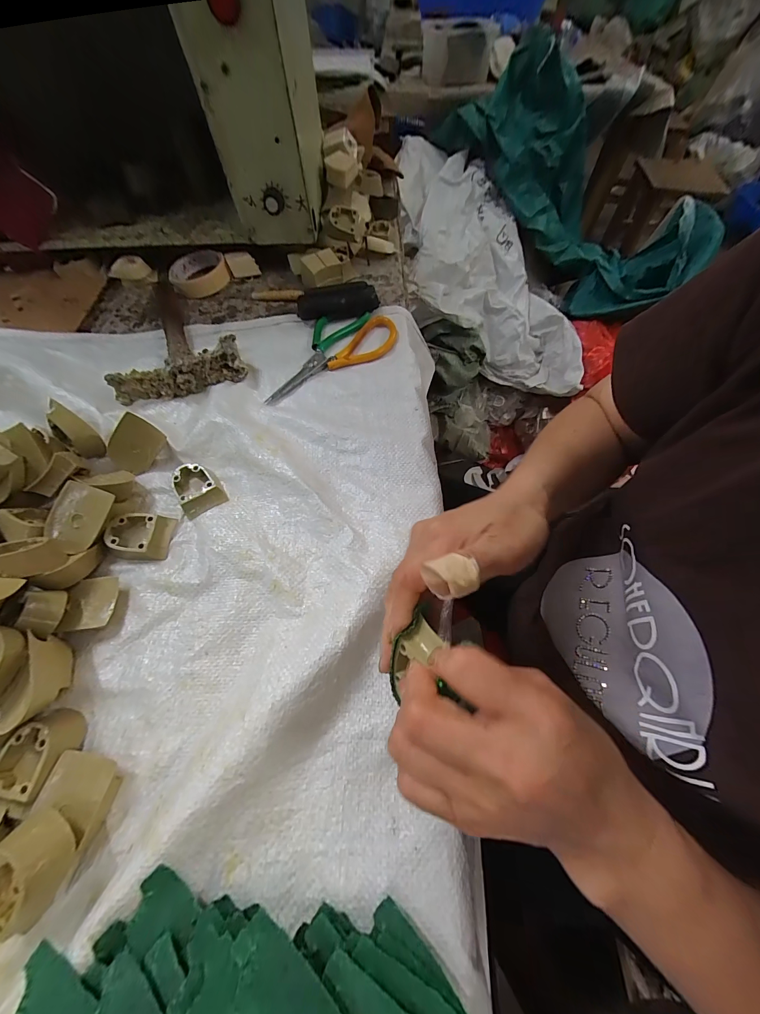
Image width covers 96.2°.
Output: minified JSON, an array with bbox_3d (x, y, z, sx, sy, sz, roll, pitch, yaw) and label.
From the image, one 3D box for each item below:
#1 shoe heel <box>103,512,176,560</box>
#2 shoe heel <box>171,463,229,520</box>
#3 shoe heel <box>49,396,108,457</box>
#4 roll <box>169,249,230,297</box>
[{"bbox_3d":[-0.216,0.025,0.306,0.048,0.019,0.038,0,61,2],"label":"shoe heel"},{"bbox_3d":[-0.177,-0.020,0.328,0.039,0.019,0.046,-32,65,-15],"label":"shoe heel"},{"bbox_3d":[-0.296,-0.074,0.327,0.046,0.038,0.025,28,65,16],"label":"shoe heel"},{"bbox_3d":[-0.273,-0.355,0.511,0.080,0.032,0.080,-1,61,1],"label":"roll"}]

